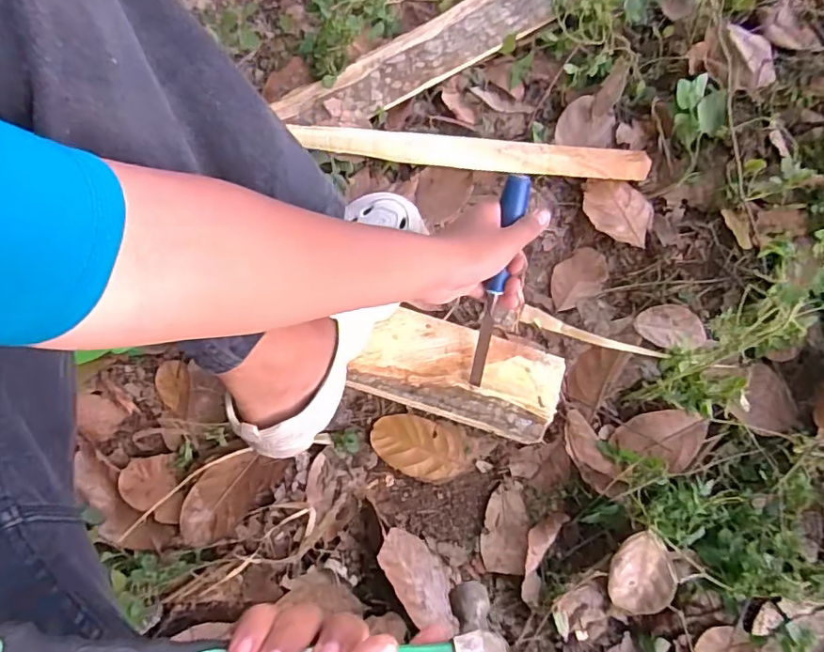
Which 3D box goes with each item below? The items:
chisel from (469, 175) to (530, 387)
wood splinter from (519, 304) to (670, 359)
[{"bbox_3d":[0.081,-0.039,0.523,0.023,0.022,0.204,11,111,5],"label":"chisel"},{"bbox_3d":[0.199,0.010,0.614,0.160,0.015,0.020,20,73,29],"label":"wood splinter"}]

